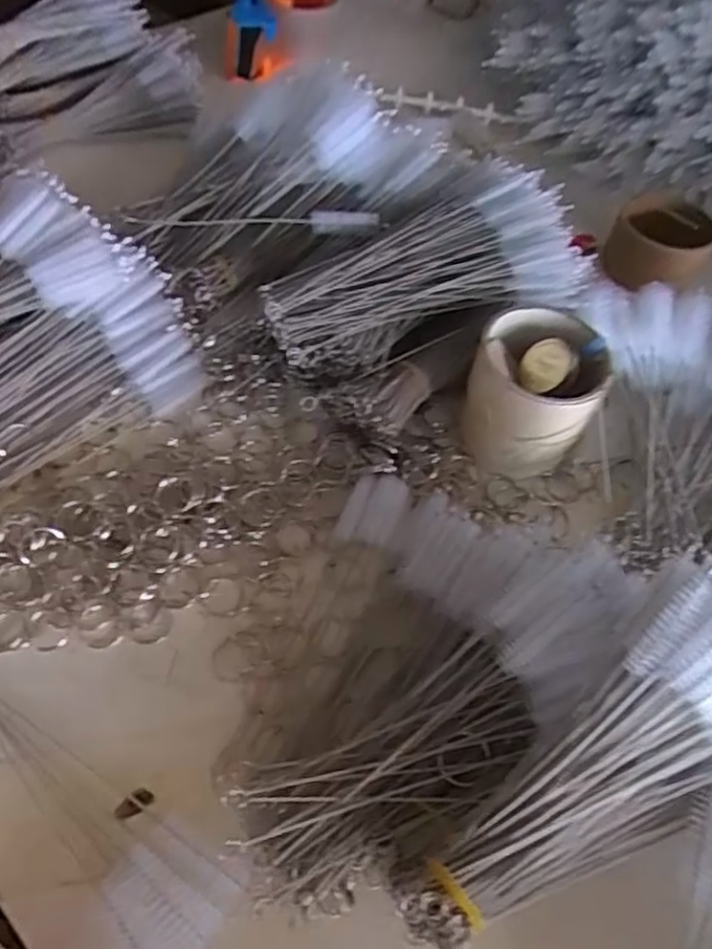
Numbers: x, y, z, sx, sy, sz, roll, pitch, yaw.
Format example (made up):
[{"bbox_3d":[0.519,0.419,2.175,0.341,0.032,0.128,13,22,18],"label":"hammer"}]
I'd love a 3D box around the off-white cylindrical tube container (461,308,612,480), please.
[{"bbox_3d":[0.114,-0.052,0.462,0.078,0.076,0.081,1,58,-2],"label":"off-white cylindrical tube container"}]

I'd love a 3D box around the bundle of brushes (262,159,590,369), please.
[{"bbox_3d":[0.045,-0.137,0.482,0.216,0.042,0.121,-23,61,0],"label":"bundle of brushes"}]

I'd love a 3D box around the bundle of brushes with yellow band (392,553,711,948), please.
[{"bbox_3d":[0.113,0.125,0.306,0.197,0.058,0.094,-40,66,-2],"label":"bundle of brushes with yellow band"}]

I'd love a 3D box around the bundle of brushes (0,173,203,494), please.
[{"bbox_3d":[-0.213,-0.080,0.447,0.174,0.069,0.209,25,58,12],"label":"bundle of brushes"}]

